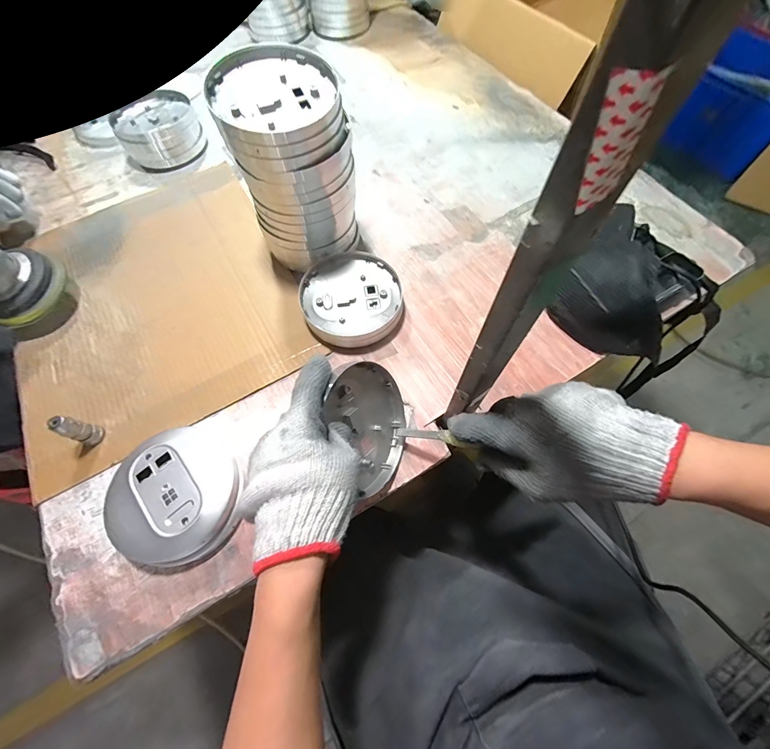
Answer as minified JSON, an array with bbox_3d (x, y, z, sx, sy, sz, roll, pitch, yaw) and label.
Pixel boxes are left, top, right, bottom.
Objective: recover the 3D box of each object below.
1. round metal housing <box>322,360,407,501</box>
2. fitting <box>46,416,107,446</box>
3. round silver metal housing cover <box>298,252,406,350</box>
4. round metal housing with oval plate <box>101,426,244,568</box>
[{"bbox_3d":[-0.019,0.051,0.372,0.022,0.121,0.118,-3,53,34],"label":"round metal housing"},{"bbox_3d":[-0.346,0.064,0.395,0.018,0.057,0.021,25,69,11],"label":"fitting"},{"bbox_3d":[-0.045,-0.104,0.487,0.132,0.027,0.140,0,66,0],"label":"round silver metal housing cover"},{"bbox_3d":[-0.228,0.128,0.381,0.129,0.034,0.144,-41,72,-16],"label":"round metal housing with oval plate"}]

